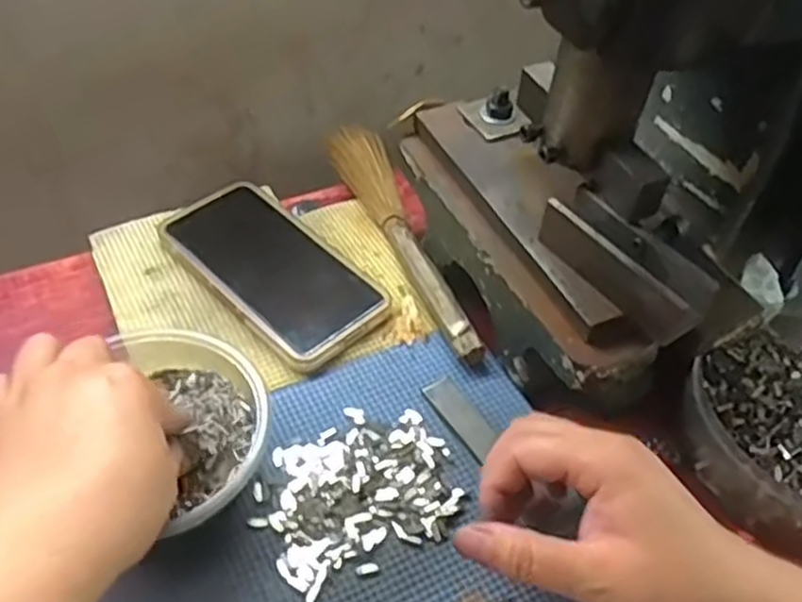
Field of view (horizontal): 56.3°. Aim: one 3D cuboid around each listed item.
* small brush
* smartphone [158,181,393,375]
[{"bbox_3d":[0.004,-0.050,0.505,0.037,0.021,0.229,-15,51,-18],"label":"small brush"},{"bbox_3d":[-0.083,-0.022,0.477,0.076,0.017,0.158,-33,58,-30],"label":"smartphone"}]

